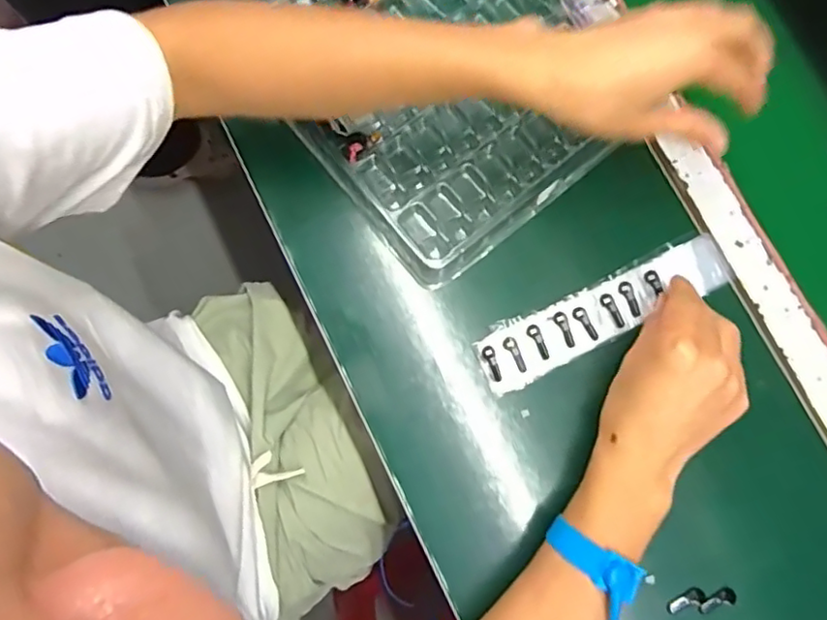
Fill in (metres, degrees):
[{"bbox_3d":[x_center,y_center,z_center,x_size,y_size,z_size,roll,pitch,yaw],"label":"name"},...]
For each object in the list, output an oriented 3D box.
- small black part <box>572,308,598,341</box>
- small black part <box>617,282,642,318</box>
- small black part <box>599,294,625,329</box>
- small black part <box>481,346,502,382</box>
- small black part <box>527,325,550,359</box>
[{"bbox_3d":[0.129,0.011,0.454,0.009,0.004,0.027,-35,82,-7],"label":"small black part"},{"bbox_3d":[0.164,-0.008,0.457,0.011,0.004,0.028,-22,80,-5],"label":"small black part"},{"bbox_3d":[0.150,0.001,0.456,0.012,0.004,0.027,-30,81,-6],"label":"small black part"},{"bbox_3d":[0.057,0.039,0.444,0.009,0.006,0.026,-22,93,-5],"label":"small black part"},{"bbox_3d":[0.092,0.024,0.449,0.009,0.007,0.027,-25,81,-5],"label":"small black part"}]

